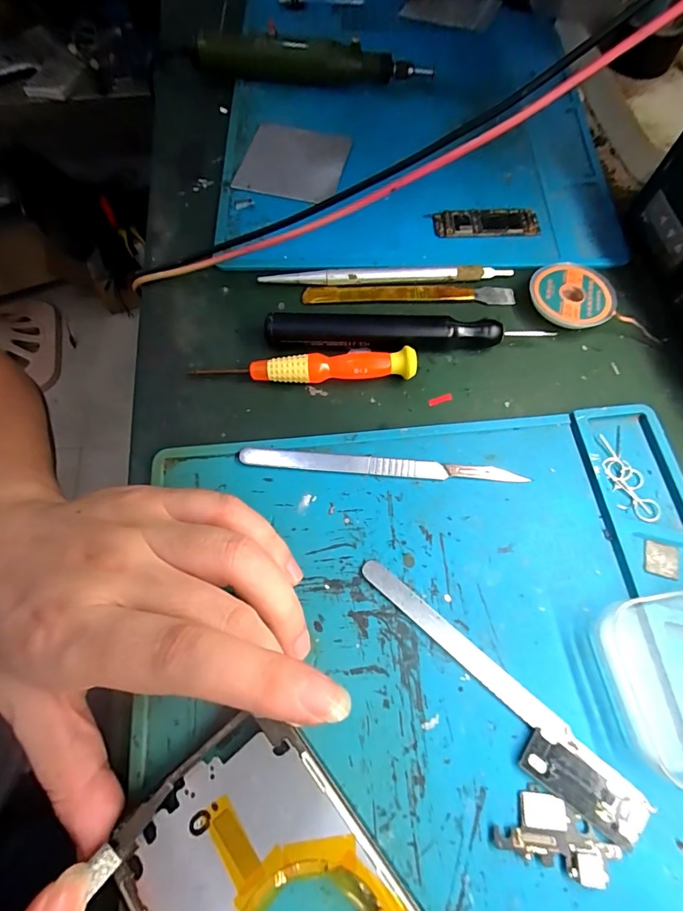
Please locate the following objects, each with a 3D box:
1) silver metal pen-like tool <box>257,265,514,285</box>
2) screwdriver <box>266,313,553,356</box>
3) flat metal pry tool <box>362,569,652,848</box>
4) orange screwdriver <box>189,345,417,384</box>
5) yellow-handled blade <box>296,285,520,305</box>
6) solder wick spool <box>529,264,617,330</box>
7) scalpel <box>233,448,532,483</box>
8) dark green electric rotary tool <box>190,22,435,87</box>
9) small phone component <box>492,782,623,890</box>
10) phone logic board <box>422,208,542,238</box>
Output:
[{"bbox_3d":[0.026,-0.104,0.240,0.143,0.006,0.009,-2,68,-1],"label":"silver metal pen-like tool"},{"bbox_3d":[0.032,-0.064,0.223,0.141,0.014,0.018,0,68,0],"label":"screwdriver"},{"bbox_3d":[0.060,0.089,0.166,0.131,0.004,0.012,42,74,15],"label":"flat metal pry tool"},{"bbox_3d":[-0.019,-0.044,0.216,0.112,0.015,0.012,-3,68,-1],"label":"orange screwdriver"},{"bbox_3d":[0.039,-0.093,0.240,0.120,0.005,0.011,0,68,0],"label":"yellow-handled blade"},{"bbox_3d":[0.125,-0.088,0.232,0.042,0.011,0.040,0,68,0],"label":"solder wick spool"},{"bbox_3d":[0.019,0.005,0.199,0.133,0.004,0.009,3,68,2],"label":"scalpel"},{"bbox_3d":[-0.027,-0.284,0.303,0.176,0.029,0.023,11,68,4],"label":"dark green electric rotary tool"},{"bbox_3d":[0.076,0.134,0.148,0.040,0.004,0.021,19,69,8],"label":"small phone component"},{"bbox_3d":[0.088,-0.141,0.254,0.063,0.004,0.020,0,68,0],"label":"phone logic board"}]

